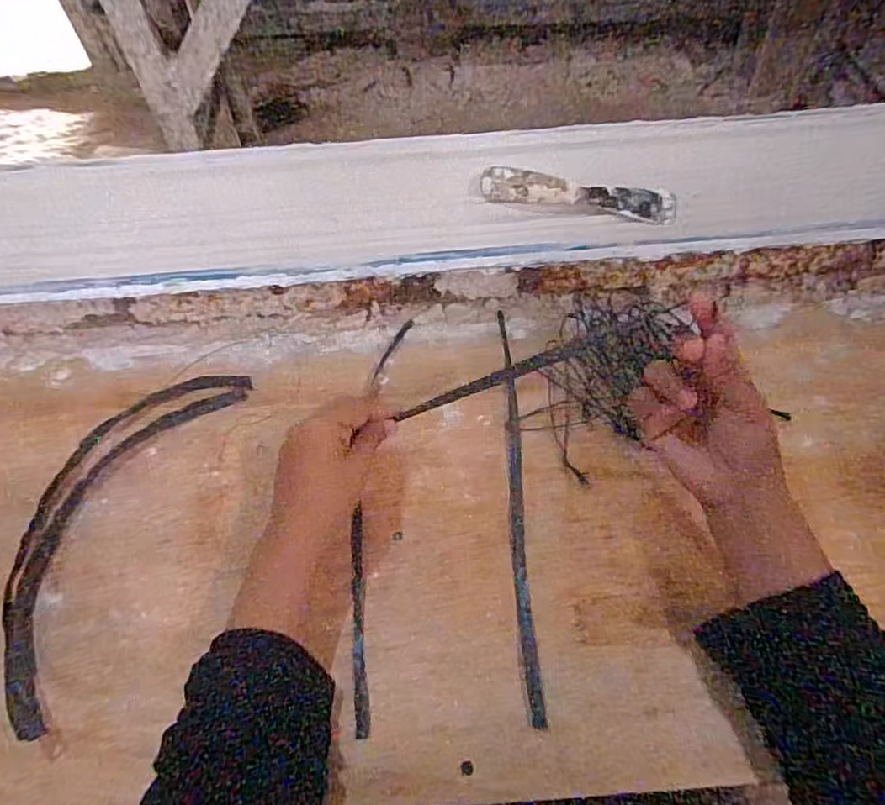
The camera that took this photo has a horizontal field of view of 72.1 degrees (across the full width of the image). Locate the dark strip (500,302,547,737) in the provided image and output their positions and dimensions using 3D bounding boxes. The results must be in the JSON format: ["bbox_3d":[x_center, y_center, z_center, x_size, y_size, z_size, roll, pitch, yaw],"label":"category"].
[{"bbox_3d":[0.057,0.063,0.475,0.014,0.007,0.335,-2,57,2],"label":"dark strip"}]

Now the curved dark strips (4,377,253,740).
[{"bbox_3d":[-0.261,0.079,0.460,0.117,0.024,0.290,12,55,8],"label":"curved dark strips"}]

